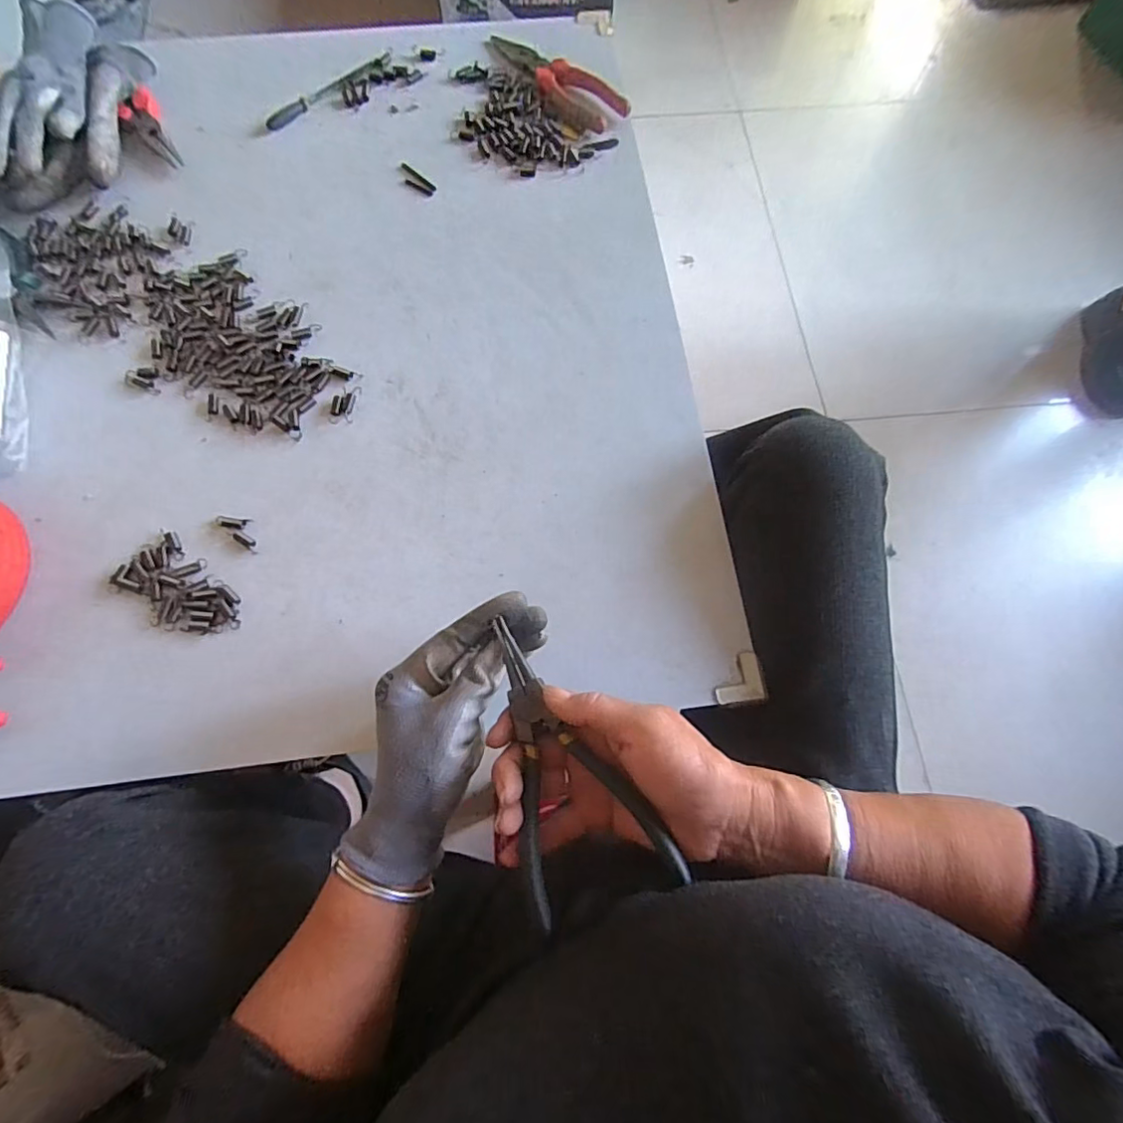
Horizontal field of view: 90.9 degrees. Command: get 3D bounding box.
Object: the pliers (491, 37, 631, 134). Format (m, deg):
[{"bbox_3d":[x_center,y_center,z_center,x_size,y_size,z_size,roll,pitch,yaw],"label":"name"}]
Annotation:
[{"bbox_3d":[-0.014,-0.531,0.610,0.186,0.017,0.063,41,76,9],"label":"pliers"}]

